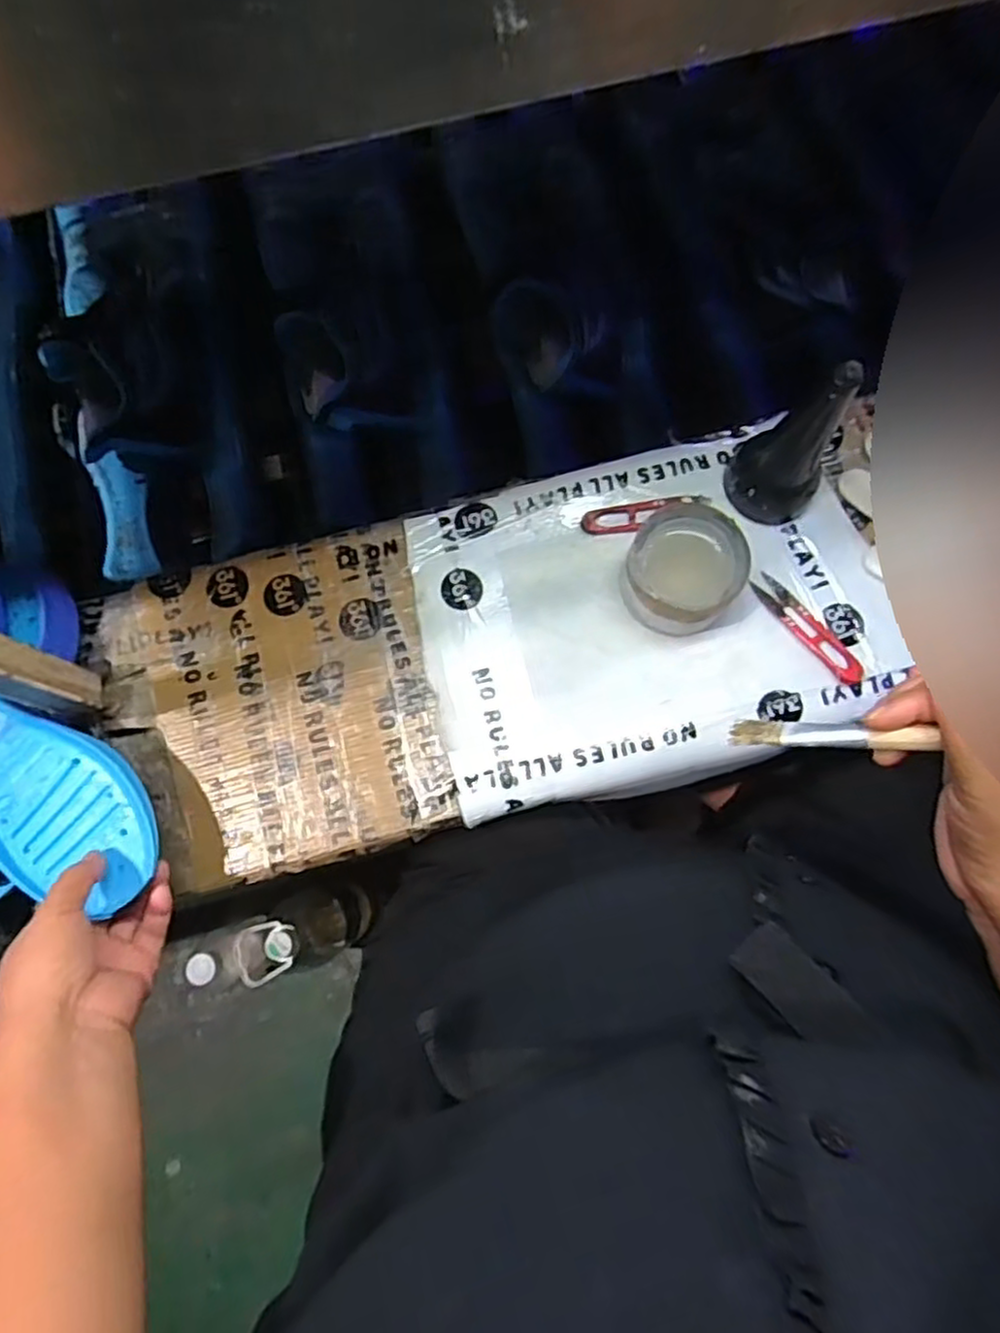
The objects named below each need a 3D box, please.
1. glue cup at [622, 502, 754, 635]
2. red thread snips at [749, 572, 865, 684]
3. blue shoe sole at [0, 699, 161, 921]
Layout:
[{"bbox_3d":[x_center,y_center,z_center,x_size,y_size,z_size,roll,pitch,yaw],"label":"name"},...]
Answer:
[{"bbox_3d":[0.134,-0.071,0.525,0.084,0.060,0.082,0,76,1],"label":"glue cup"},{"bbox_3d":[0.233,-0.029,0.538,0.021,0.012,0.105,-34,77,-7],"label":"red thread snips"},{"bbox_3d":[-0.321,0.069,0.454,0.224,0.027,0.090,34,78,-5],"label":"blue shoe sole"}]

